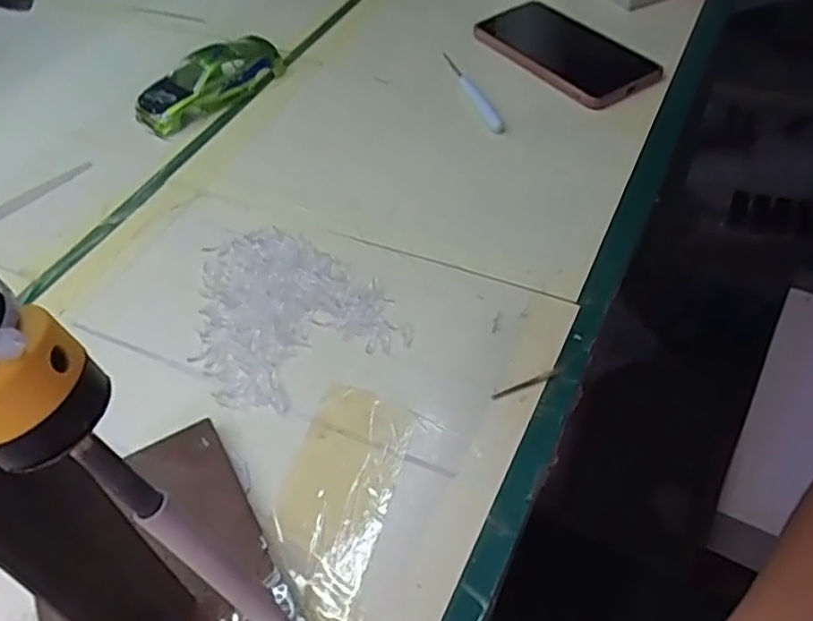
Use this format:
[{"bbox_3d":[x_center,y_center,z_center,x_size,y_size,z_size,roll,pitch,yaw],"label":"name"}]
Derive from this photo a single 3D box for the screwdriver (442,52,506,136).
[{"bbox_3d":[0.052,-0.184,0.583,0.016,0.010,0.122,-15,49,-9],"label":"screwdriver"}]

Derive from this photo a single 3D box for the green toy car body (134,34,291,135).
[{"bbox_3d":[-0.169,-0.197,0.594,0.127,0.034,0.054,-35,55,-24],"label":"green toy car body"}]

